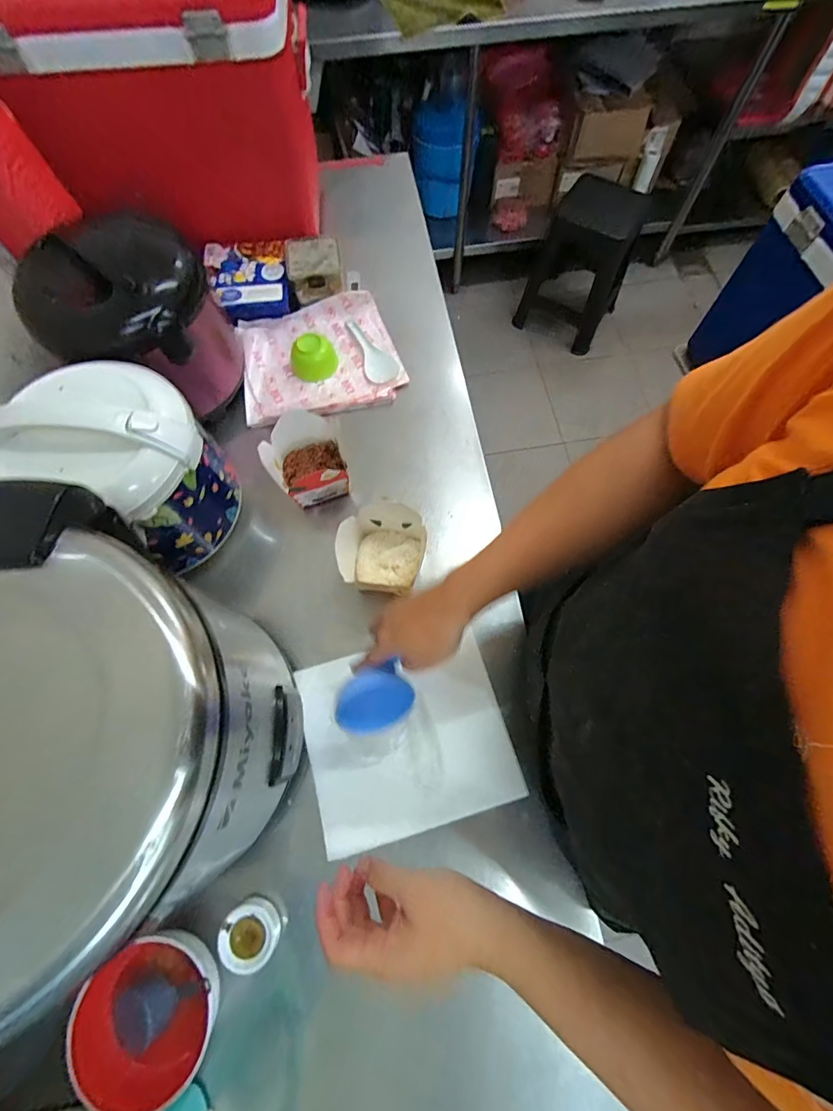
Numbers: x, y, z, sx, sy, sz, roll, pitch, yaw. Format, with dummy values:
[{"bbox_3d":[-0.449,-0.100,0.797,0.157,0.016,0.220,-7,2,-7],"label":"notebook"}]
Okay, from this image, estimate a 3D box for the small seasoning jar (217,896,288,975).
[{"bbox_3d":[-0.204,0.468,0.548,0.067,0.048,0.063,0,71,1],"label":"small seasoning jar"}]

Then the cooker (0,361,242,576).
[{"bbox_3d":[-0.394,-0.134,0.622,0.230,0.217,0.219,33,74,11],"label":"cooker"}]

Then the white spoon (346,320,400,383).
[{"bbox_3d":[-0.098,-0.395,0.855,0.061,0.012,0.168,-35,74,-11],"label":"white spoon"}]

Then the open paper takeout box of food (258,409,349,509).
[{"bbox_3d":[-0.182,-0.150,0.727,0.119,0.094,0.125,-15,71,-4],"label":"open paper takeout box of food"}]

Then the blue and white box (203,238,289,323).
[{"bbox_3d":[-0.329,-0.554,0.883,0.154,0.053,0.163,-15,71,-5],"label":"blue and white box"}]

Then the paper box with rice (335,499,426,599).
[{"bbox_3d":[-0.053,-0.008,0.696,0.125,0.075,0.146,15,72,6],"label":"paper box with rice"}]

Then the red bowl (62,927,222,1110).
[{"bbox_3d":[-0.293,0.519,0.513,0.130,0.077,0.149,22,72,8],"label":"red bowl"}]

